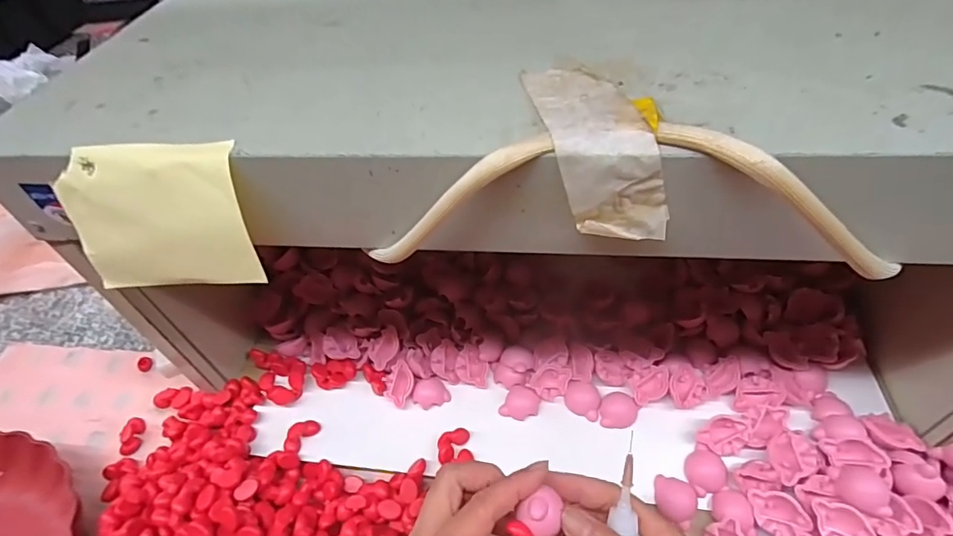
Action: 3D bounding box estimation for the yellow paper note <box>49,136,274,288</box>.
[{"bbox_3d":[-0.157,-0.024,0.244,0.094,0.071,0.006,-1,25,11],"label":"yellow paper note"}]

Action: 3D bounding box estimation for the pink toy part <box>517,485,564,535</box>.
[{"bbox_3d":[0.038,0.140,0.277,0.025,0.013,0.020,-30,51,-20],"label":"pink toy part"}]

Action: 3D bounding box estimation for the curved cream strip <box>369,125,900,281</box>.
[{"bbox_3d":[0.064,-0.027,0.215,0.238,0.065,0.023,2,48,9],"label":"curved cream strip"}]

